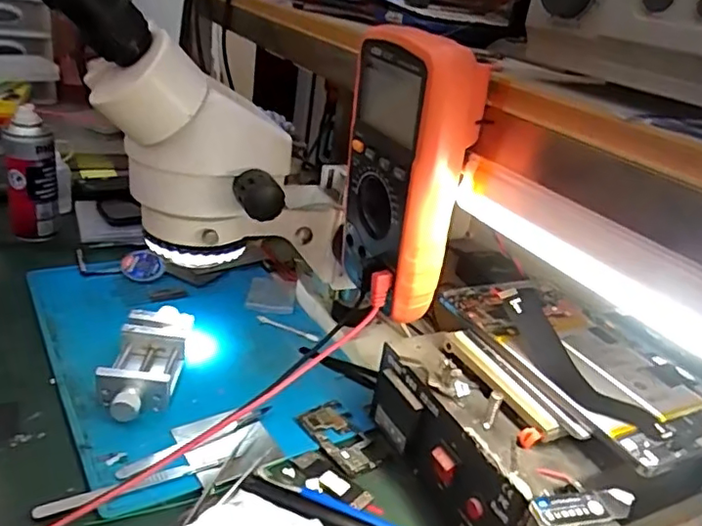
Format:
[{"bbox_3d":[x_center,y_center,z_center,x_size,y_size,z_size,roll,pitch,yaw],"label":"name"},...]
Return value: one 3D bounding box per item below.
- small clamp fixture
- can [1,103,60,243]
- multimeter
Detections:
[{"bbox_3d":[-0.176,0.084,0.516,0.056,0.034,0.131,4,26,-7],"label":"small clamp fixture"},{"bbox_3d":[-0.369,-0.104,0.685,0.049,0.135,0.044,-11,31,-34],"label":"can"},{"bbox_3d":[0.035,-0.058,0.389,0.050,0.168,0.081,-4,28,-26],"label":"multimeter"}]

